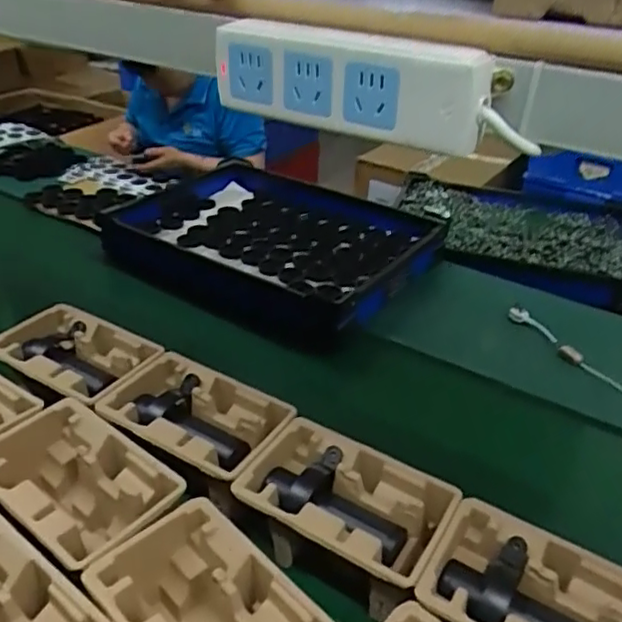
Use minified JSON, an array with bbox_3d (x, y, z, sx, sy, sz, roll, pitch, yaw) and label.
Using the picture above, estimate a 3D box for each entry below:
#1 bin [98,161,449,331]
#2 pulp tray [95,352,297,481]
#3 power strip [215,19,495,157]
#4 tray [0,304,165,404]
[{"bbox_3d":[-0.068,-0.188,1.385,0.647,0.102,0.513,18,40,29],"label":"bin"},{"bbox_3d":[-0.151,0.143,0.829,0.230,0.061,0.155,16,39,26],"label":"pulp tray"},{"bbox_3d":[0.014,-0.132,0.361,0.173,0.056,0.022,17,40,28],"label":"power strip"},{"bbox_3d":[-0.355,0.064,0.933,0.249,0.047,0.159,17,40,28],"label":"tray"}]

